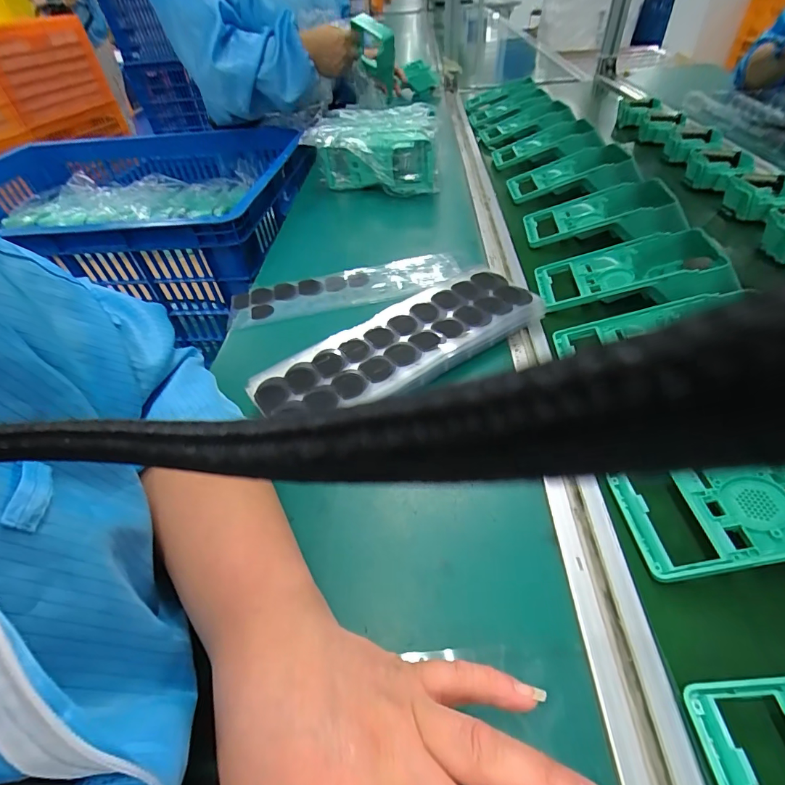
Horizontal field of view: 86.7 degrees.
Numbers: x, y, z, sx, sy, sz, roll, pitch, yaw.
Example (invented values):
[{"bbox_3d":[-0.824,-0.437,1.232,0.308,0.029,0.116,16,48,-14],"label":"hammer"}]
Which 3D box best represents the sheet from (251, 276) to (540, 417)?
[{"bbox_3d":[0.013,-0.046,0.393,0.282,0.016,0.091,-30,53,-20],"label":"sheet"}]

